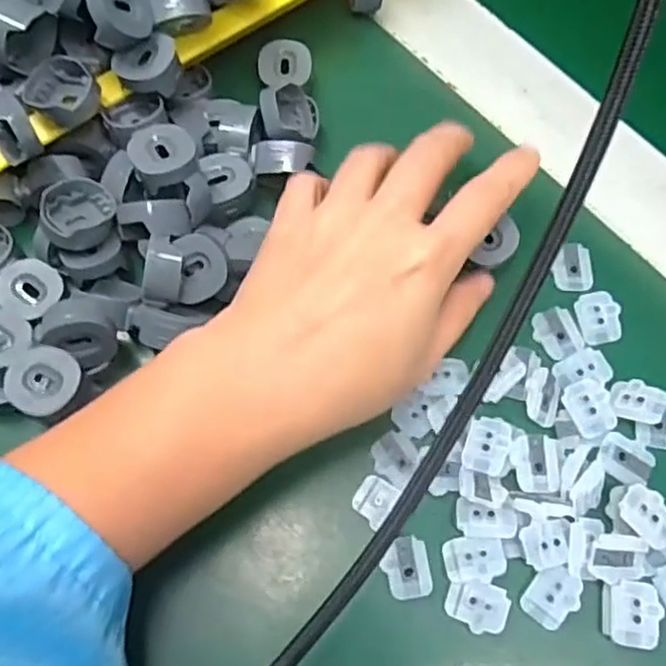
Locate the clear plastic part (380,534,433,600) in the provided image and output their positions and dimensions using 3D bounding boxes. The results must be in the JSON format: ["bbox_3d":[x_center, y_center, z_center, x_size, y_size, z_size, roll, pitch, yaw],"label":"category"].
[{"bbox_3d":[0.027,0.086,0.256,0.017,0.005,0.021,-11,68,-4],"label":"clear plastic part"}]

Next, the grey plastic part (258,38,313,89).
[{"bbox_3d":[-0.022,-0.125,0.331,0.024,0.011,0.024,8,68,3],"label":"grey plastic part"}]

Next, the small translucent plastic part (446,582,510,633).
[{"bbox_3d":[0.052,0.098,0.249,0.022,0.005,0.016,17,69,7],"label":"small translucent plastic part"}]

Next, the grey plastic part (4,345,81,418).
[{"bbox_3d":[-0.105,0.017,0.251,0.028,0.007,0.024,32,72,12],"label":"grey plastic part"}]

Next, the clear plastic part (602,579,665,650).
[{"bbox_3d":[0.105,0.099,0.247,0.020,0.008,0.022,0,68,0],"label":"clear plastic part"}]

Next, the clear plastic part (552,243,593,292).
[{"bbox_3d":[0.103,-0.029,0.299,0.016,0.004,0.022,3,68,2],"label":"clear plastic part"}]

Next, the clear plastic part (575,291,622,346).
[{"bbox_3d":[0.111,-0.007,0.291,0.018,0.004,0.021,-13,69,-5],"label":"clear plastic part"}]

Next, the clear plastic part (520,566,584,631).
[{"bbox_3d":[0.079,0.094,0.249,0.016,0.004,0.021,42,74,15],"label":"clear plastic part"}]

